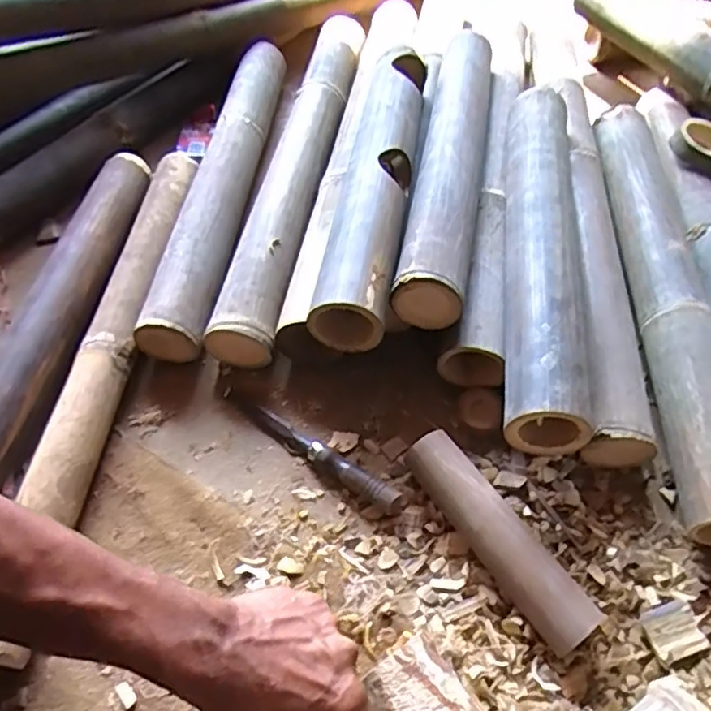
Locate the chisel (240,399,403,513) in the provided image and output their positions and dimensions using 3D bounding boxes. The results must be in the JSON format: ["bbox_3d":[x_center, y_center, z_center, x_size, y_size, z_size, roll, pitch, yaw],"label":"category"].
[{"bbox_3d":[-0.044,0.102,0.662,0.220,0.022,0.024,30,62,21],"label":"chisel"}]

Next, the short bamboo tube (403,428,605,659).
[{"bbox_3d":[0.129,0.171,0.580,0.050,0.051,0.220,-29,59,-16],"label":"short bamboo tube"}]

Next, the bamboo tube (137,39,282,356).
[{"bbox_3d":[-0.185,-0.251,0.866,0.078,0.058,0.594,4,56,5],"label":"bamboo tube"}]

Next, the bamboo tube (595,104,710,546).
[{"bbox_3d":[0.363,-0.092,0.728,0.083,0.070,0.613,2,56,4],"label":"bamboo tube"}]

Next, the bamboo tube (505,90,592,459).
[{"bbox_3d":[0.214,-0.133,0.702,0.083,0.066,0.507,6,56,6],"label":"bamboo tube"}]

